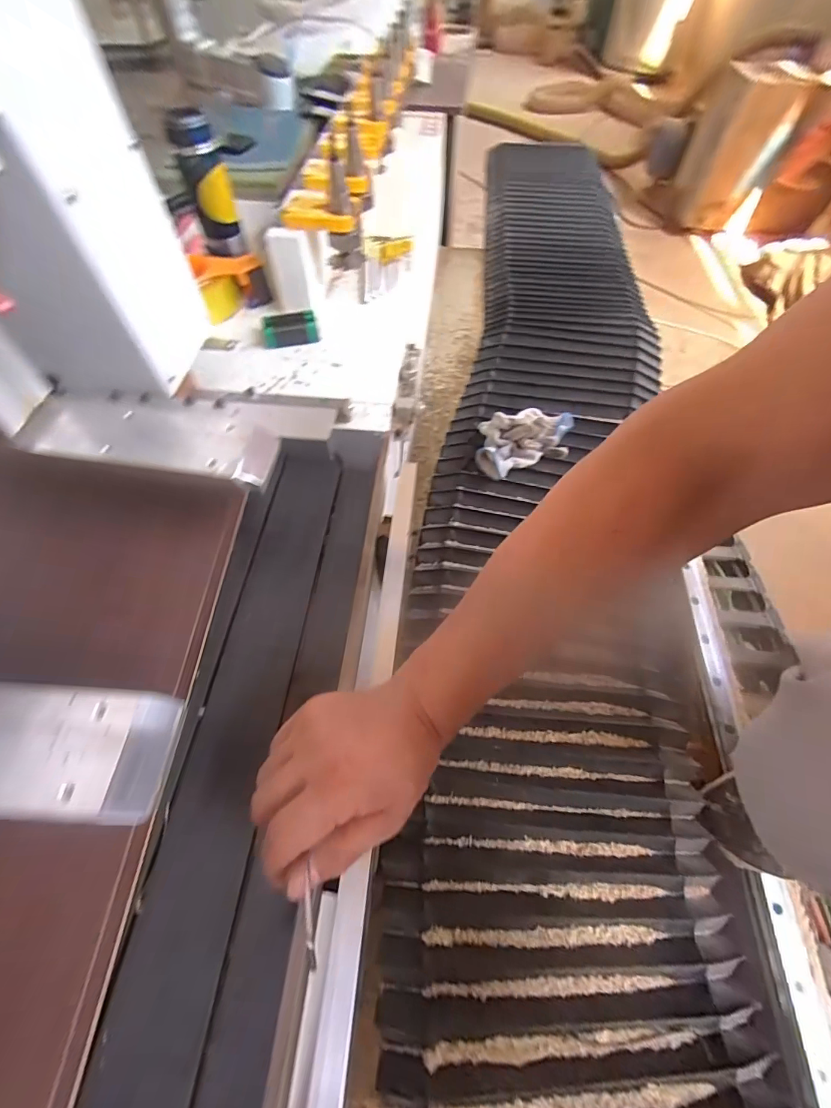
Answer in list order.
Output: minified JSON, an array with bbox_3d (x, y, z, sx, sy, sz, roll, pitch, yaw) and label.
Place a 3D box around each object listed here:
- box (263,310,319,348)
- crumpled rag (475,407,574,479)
[{"bbox_3d":[-0.180,-0.321,0.603,0.074,0.023,0.045,-13,60,-8],"label":"box"},{"bbox_3d":[0.187,-0.192,0.700,0.175,0.055,0.142,-3,60,1],"label":"crumpled rag"}]

